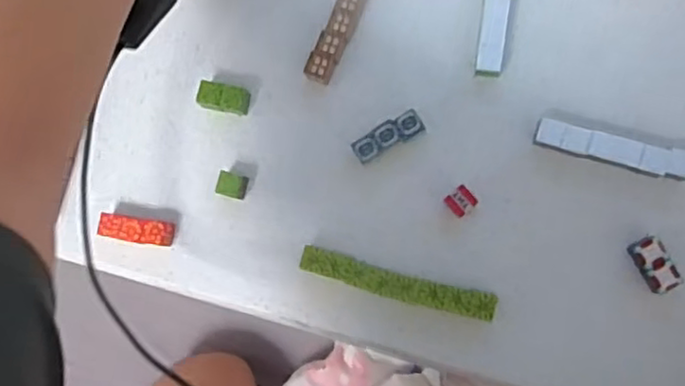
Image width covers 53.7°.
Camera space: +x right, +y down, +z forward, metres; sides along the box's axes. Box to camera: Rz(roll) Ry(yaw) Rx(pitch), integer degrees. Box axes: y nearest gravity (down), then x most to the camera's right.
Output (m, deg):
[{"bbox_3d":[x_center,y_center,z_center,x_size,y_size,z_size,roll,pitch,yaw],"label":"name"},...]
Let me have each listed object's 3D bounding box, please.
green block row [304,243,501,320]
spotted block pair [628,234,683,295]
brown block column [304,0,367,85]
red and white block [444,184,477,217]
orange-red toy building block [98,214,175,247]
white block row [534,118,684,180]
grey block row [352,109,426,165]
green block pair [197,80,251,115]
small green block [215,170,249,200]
[{"bbox_3d":[0.045,0.074,0.558,0.159,0.026,0.024,14,87,9],"label":"green block row"},{"bbox_3d":[0.242,0.057,0.525,0.022,0.024,0.043,-30,82,4],"label":"spotted block pair"},{"bbox_3d":[0.008,-0.163,0.575,0.024,0.022,0.144,25,88,9],"label":"brown block column"},{"bbox_3d":[0.096,0.007,0.549,0.022,0.020,0.020,-41,81,2],"label":"red and white block"},{"bbox_3d":[-0.179,0.032,0.588,0.059,0.022,0.021,8,86,8],"label":"orange-red toy building block"},{"bbox_3d":[0.216,-0.034,0.540,0.120,0.021,0.023,15,87,9],"label":"white block row"},{"bbox_3d":[0.039,-0.046,0.564,0.061,0.020,0.021,-29,82,4],"label":"grey block row"},{"bbox_3d":[-0.103,-0.082,0.588,0.043,0.024,0.025,11,86,9],"label":"green block pair"},{"bbox_3d":[-0.094,-0.006,0.580,0.025,0.018,0.020,16,87,9],"label":"small green block"}]

